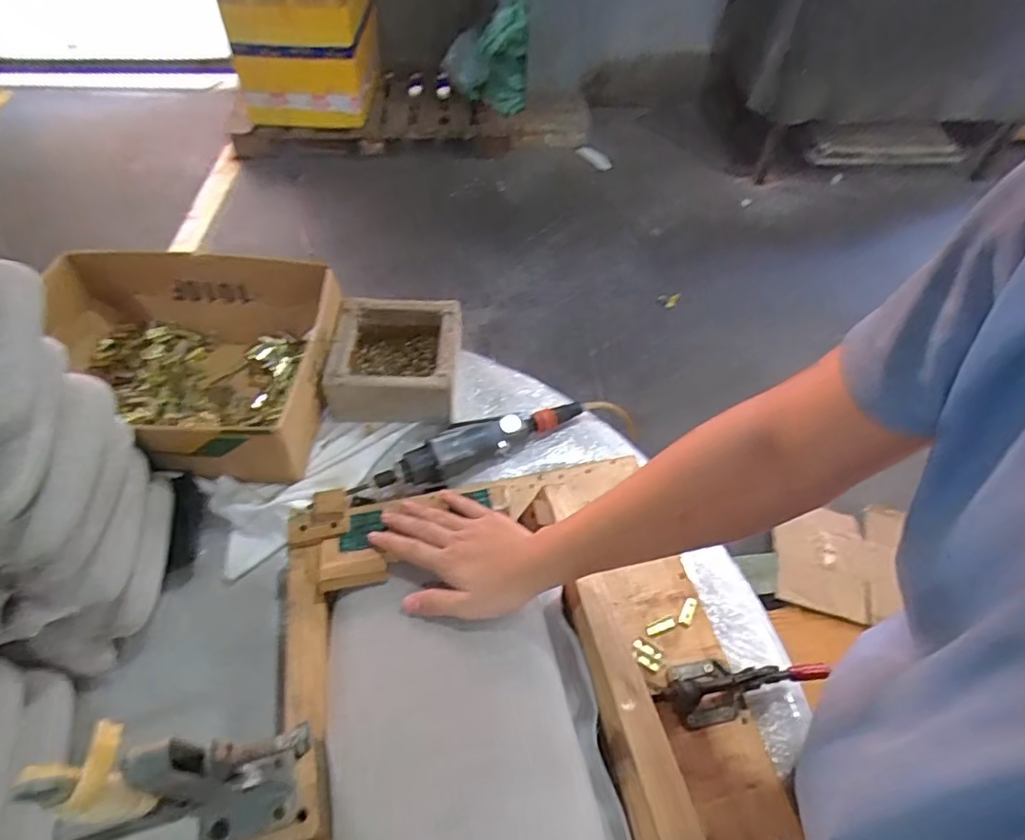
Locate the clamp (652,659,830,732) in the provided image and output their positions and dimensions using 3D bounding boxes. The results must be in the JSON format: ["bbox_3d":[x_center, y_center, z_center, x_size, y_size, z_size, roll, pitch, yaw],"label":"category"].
[{"bbox_3d":[0.227,0.252,0.568,0.182,0.039,0.057,-9,54,-9],"label":"clamp"}]

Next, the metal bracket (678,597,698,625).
[{"bbox_3d":[0.186,0.203,0.621,0.013,0.007,0.031,24,55,16],"label":"metal bracket"}]

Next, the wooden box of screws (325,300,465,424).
[{"bbox_3d":[-0.159,-0.085,0.820,0.171,0.073,0.176,1,53,-1],"label":"wooden box of screws"}]

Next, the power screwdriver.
[{"bbox_3d":[-0.052,0.029,0.746,0.320,0.040,0.054,-25,57,-19],"label":"power screwdriver"}]

